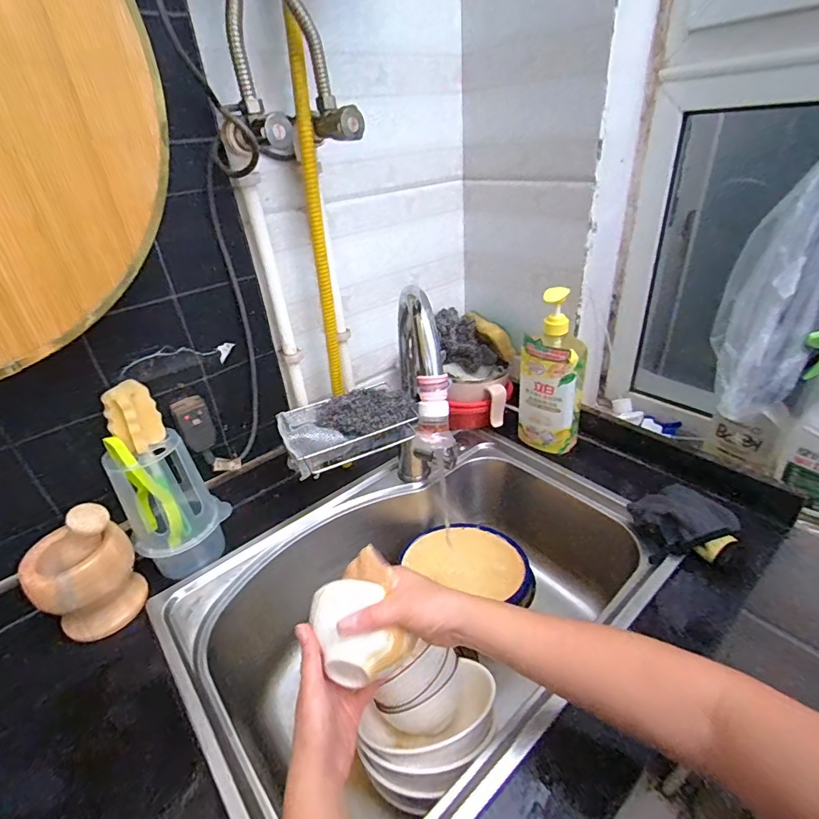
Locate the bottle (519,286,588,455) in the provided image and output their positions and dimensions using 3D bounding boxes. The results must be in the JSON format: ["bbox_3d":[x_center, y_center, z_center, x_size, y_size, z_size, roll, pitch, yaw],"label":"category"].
[{"bbox_3d":[0.225,-0.052,0.722,0.098,0.255,0.051,5,33,16],"label":"bottle"}]

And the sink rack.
[{"bbox_3d":[-0.085,0.022,0.629,0.173,0.058,0.100,-18,34,-19],"label":"sink rack"}]

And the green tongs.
[{"bbox_3d":[-0.317,0.101,0.560,0.036,0.150,0.038,-30,39,-34],"label":"green tongs"}]

